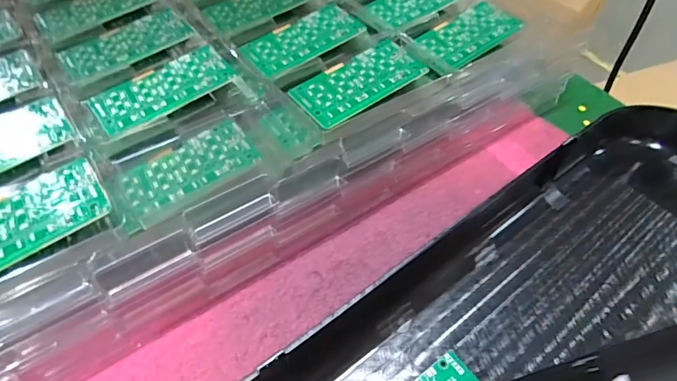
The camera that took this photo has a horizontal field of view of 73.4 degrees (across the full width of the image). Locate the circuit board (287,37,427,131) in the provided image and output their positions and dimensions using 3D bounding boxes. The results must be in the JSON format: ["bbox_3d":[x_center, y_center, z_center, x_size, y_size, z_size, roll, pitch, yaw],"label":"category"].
[{"bbox_3d":[0.015,-0.080,0.326,0.096,0.007,0.047,-30,57,-24],"label":"circuit board"}]

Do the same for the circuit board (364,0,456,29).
[{"bbox_3d":[0.068,-0.169,0.402,0.083,0.011,0.046,-27,56,-22],"label":"circuit board"}]

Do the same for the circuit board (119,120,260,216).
[{"bbox_3d":[-0.094,-0.016,0.287,0.082,0.006,0.042,-27,56,-22],"label":"circuit board"}]

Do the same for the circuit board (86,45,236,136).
[{"bbox_3d":[-0.121,-0.072,0.315,0.045,0.004,0.095,38,59,26],"label":"circuit board"}]

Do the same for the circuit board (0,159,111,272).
[{"bbox_3d":[-0.171,0.020,0.237,0.093,0.009,0.048,-30,57,-24],"label":"circuit board"}]

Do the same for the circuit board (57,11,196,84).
[{"bbox_3d":[-0.162,-0.113,0.350,0.094,0.006,0.047,-32,58,-25],"label":"circuit board"}]

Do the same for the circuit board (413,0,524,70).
[{"bbox_3d":[0.108,-0.128,0.370,0.084,0.009,0.046,-30,57,-24],"label":"circuit board"}]

